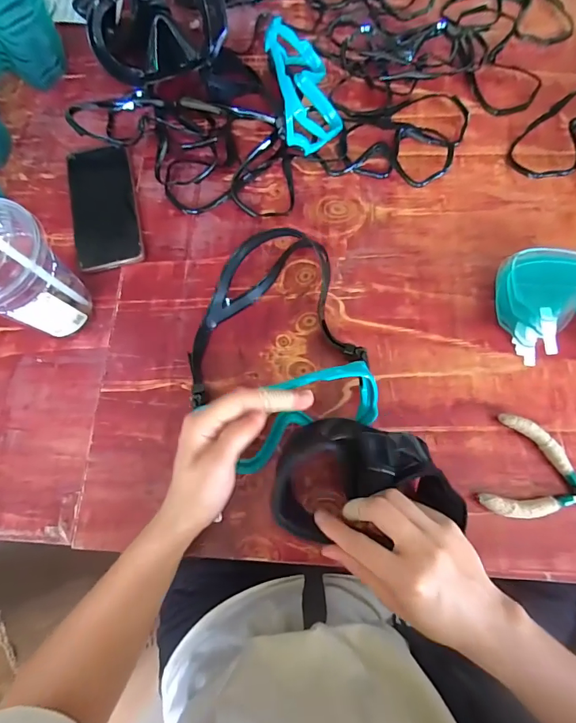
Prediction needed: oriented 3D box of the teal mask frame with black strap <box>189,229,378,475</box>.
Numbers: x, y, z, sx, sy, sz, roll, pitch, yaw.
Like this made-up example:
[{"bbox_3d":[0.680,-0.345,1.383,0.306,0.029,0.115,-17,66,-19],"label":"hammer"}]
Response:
[{"bbox_3d":[-0.020,-0.026,0.392,0.168,0.069,0.225,-21,76,-5],"label":"teal mask frame with black strap"}]

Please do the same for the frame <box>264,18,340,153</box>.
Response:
[{"bbox_3d":[0.018,-0.328,0.473,0.070,0.069,0.167,-9,75,-1],"label":"frame"}]

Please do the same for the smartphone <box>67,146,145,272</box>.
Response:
[{"bbox_3d":[-0.212,-0.182,0.465,0.071,0.011,0.166,-14,75,-3],"label":"smartphone"}]

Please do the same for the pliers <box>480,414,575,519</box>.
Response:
[{"bbox_3d":[0.250,0.115,0.378,0.123,0.016,0.091,23,77,7],"label":"pliers"}]

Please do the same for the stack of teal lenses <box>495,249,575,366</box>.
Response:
[{"bbox_3d":[0.291,-0.058,0.403,0.164,0.057,0.109,-6,75,-1],"label":"stack of teal lenses"}]

